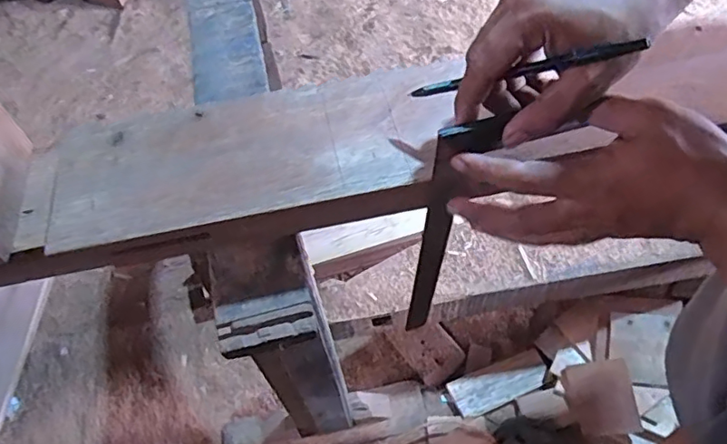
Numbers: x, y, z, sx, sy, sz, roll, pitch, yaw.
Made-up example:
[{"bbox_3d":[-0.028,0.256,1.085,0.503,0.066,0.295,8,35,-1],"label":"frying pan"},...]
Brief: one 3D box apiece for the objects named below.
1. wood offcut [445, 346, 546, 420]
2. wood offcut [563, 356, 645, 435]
[{"bbox_3d":[0.271,0.317,1.113,0.203,0.023,0.080,-23,57,-11],"label":"wood offcut"},{"bbox_3d":[0.458,0.340,1.083,0.118,0.010,0.138,-15,82,25],"label":"wood offcut"}]

